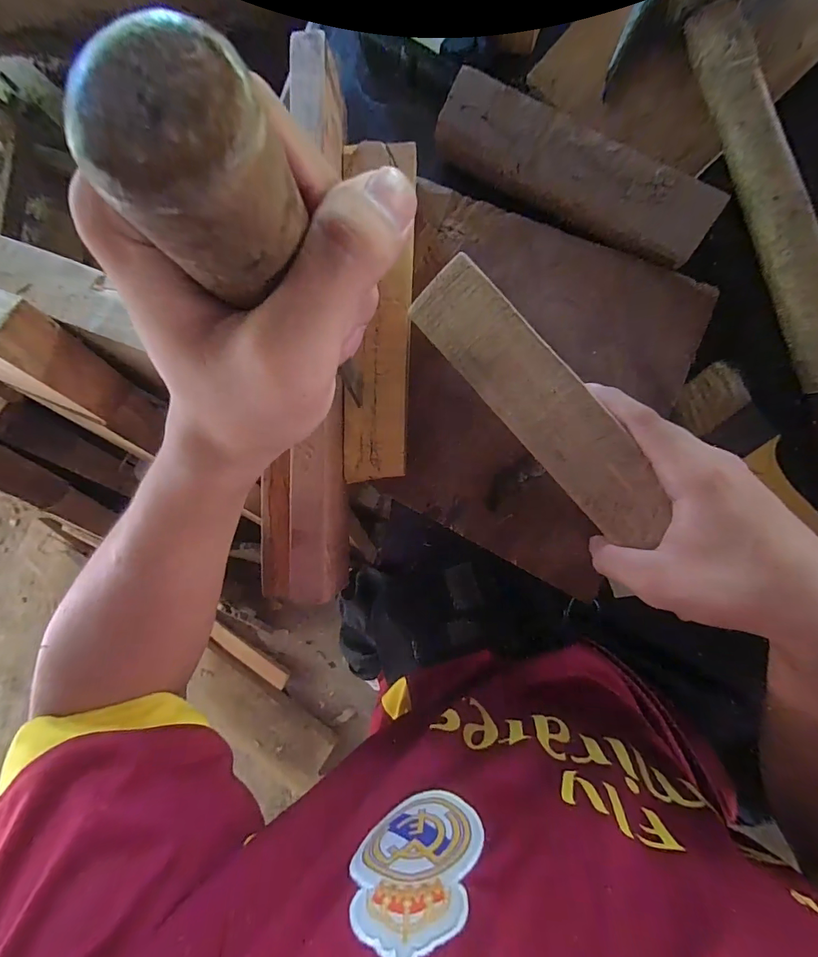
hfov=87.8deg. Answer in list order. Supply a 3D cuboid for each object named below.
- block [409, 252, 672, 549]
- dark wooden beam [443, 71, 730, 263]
[{"bbox_3d":[0.076,-0.043,0.244,0.042,0.014,0.188,-40,87,3],"label":"block"},{"bbox_3d":[0.107,-0.204,0.286,0.189,0.019,0.051,32,121,7],"label":"dark wooden beam"}]

